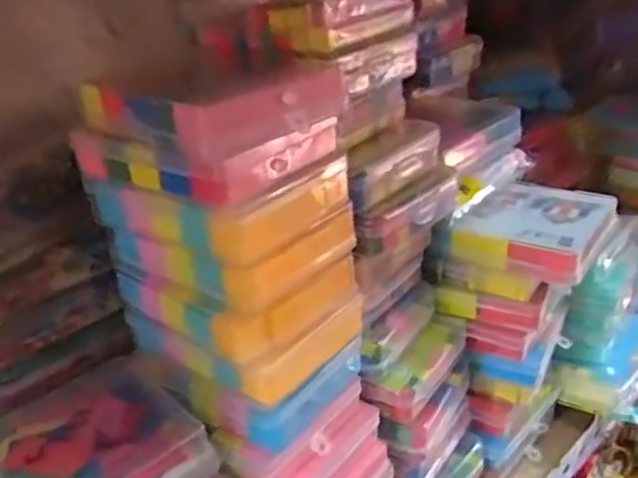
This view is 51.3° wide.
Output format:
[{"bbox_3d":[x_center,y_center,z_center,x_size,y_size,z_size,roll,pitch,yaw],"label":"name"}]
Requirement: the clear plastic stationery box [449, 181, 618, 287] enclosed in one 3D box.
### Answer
[{"bbox_3d":[0.150,-0.007,0.456,0.084,0.027,0.090,13,31,33],"label":"clear plastic stationery box"}]

